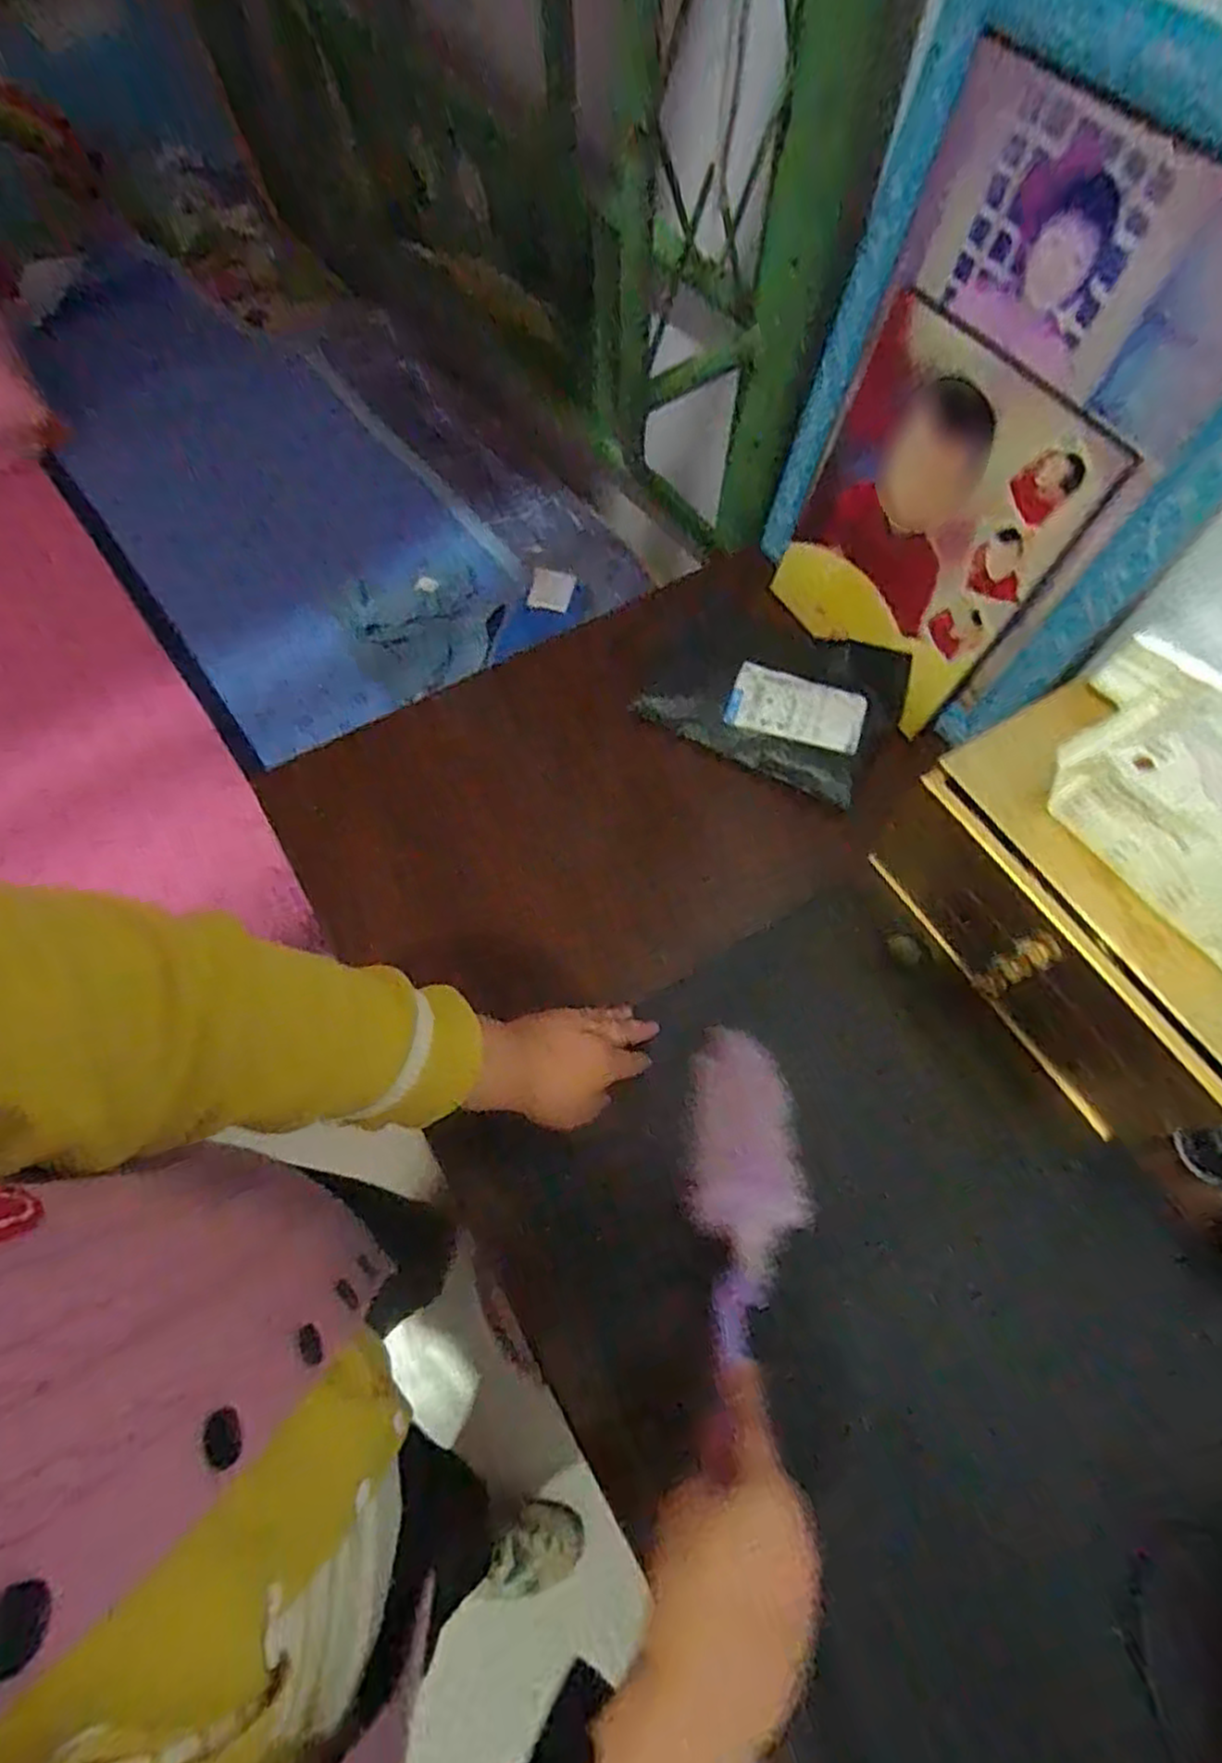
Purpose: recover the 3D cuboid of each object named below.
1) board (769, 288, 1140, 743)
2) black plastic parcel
[{"bbox_3d":[0.274,-0.315,0.670,0.025,0.270,0.242,-17,63,-26],"label":"board"},{"bbox_3d":[0.164,-0.195,0.755,0.238,0.043,0.182,32,70,13],"label":"black plastic parcel"}]

